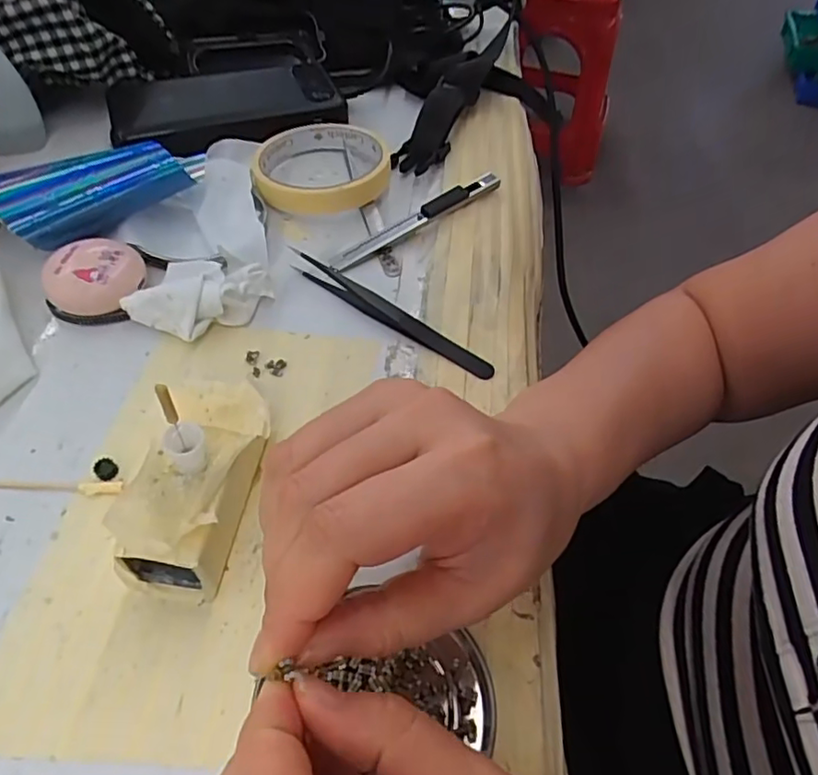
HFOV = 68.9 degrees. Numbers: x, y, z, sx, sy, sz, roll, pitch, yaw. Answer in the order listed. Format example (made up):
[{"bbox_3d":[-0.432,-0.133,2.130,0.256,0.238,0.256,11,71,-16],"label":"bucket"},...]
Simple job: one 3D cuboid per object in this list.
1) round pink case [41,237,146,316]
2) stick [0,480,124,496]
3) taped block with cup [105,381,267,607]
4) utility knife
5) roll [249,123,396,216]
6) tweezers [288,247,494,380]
[{"bbox_3d":[-0.163,-0.057,0.312,0.043,0.026,0.041,5,52,-1],"label":"round pink case"},{"bbox_3d":[-0.150,0.041,0.250,0.059,0.004,0.006,2,52,-3],"label":"stick"},{"bbox_3d":[-0.081,0.032,0.227,0.046,0.061,0.084,12,52,4],"label":"taped block with cup"},{"bbox_3d":[0.006,-0.104,0.366,0.127,0.015,0.012,-30,60,-25],"label":"utility knife"},{"bbox_3d":[-0.057,-0.145,0.387,0.084,0.021,0.087,2,52,-3],"label":"roll"},{"bbox_3d":[-0.011,-0.043,0.321,0.131,0.011,0.016,34,57,20],"label":"tweezers"}]

